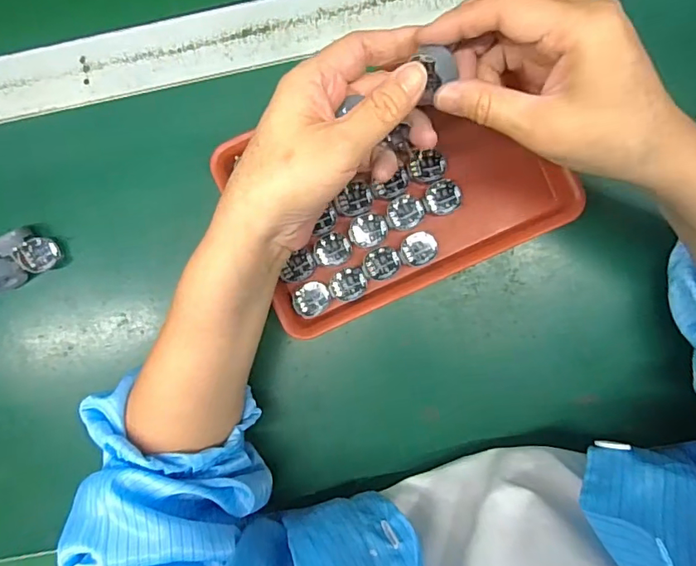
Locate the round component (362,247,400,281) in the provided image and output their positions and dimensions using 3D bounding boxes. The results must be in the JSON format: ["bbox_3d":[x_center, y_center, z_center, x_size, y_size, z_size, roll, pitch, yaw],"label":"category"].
[{"bbox_3d":[0.025,-0.015,0.369,0.027,0.004,0.024,-6,89,2],"label":"round component"}]

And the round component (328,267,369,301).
[{"bbox_3d":[0.000,0.001,0.372,0.028,0.004,0.024,-6,89,2],"label":"round component"}]

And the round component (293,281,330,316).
[{"bbox_3d":[-0.028,0.012,0.373,0.027,0.004,0.026,0,90,2],"label":"round component"}]

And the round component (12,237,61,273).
[{"bbox_3d":[-0.240,-0.022,0.383,0.026,0.024,0.026,0,90,2],"label":"round component"}]

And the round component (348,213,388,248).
[{"bbox_3d":[0.015,-0.039,0.369,0.028,0.004,0.024,-6,89,2],"label":"round component"}]

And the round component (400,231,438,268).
[{"bbox_3d":[0.053,-0.025,0.371,0.027,0.004,0.025,0,90,2],"label":"round component"}]

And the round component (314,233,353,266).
[{"bbox_3d":[-0.011,-0.025,0.370,0.028,0.004,0.024,-6,89,2],"label":"round component"}]

